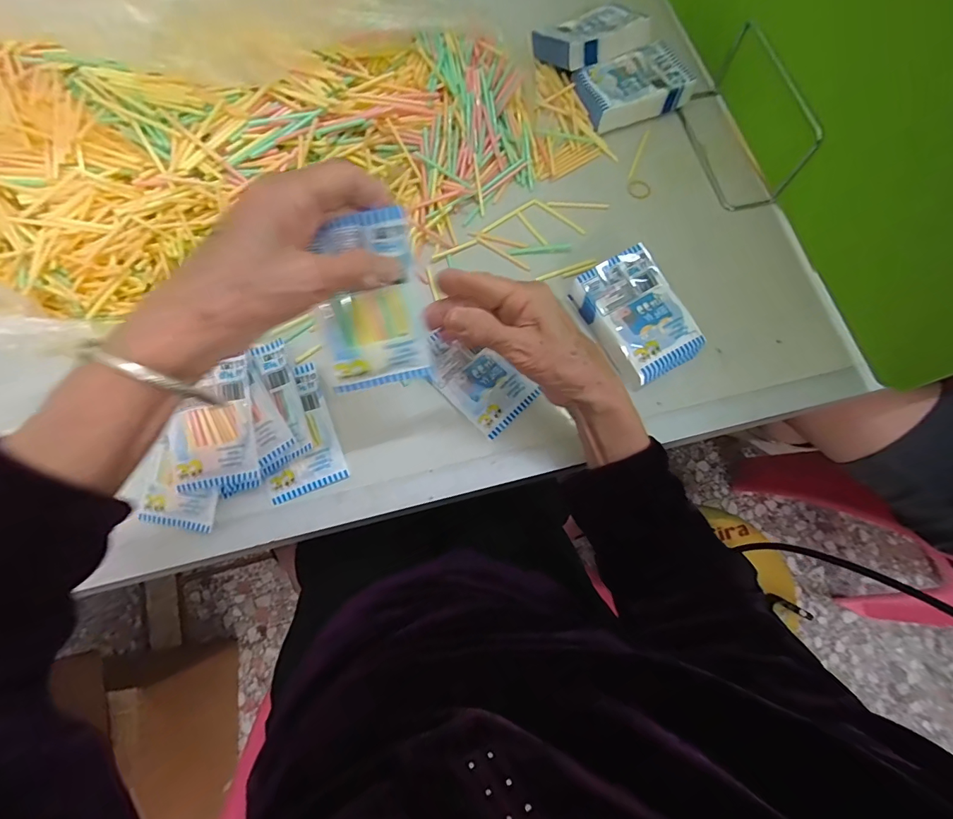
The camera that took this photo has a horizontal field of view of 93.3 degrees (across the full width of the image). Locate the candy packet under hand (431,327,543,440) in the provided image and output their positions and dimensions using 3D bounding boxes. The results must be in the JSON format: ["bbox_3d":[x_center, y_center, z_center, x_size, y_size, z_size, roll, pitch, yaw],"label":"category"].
[{"bbox_3d":[-0.001,-0.028,0.387,0.057,0.005,0.098,-44,80,-12],"label":"candy packet under hand"}]

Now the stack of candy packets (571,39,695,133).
[{"bbox_3d":[0.163,-0.339,0.470,0.113,0.025,0.076,-26,77,-8],"label":"stack of candy packets"}]

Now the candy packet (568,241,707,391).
[{"bbox_3d":[0.140,-0.083,0.395,0.071,0.025,0.111,-29,77,-9],"label":"candy packet"}]

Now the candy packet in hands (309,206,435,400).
[{"bbox_3d":[-0.063,-0.061,0.270,0.063,0.102,0.007,-14,33,-12],"label":"candy packet in hands"}]

